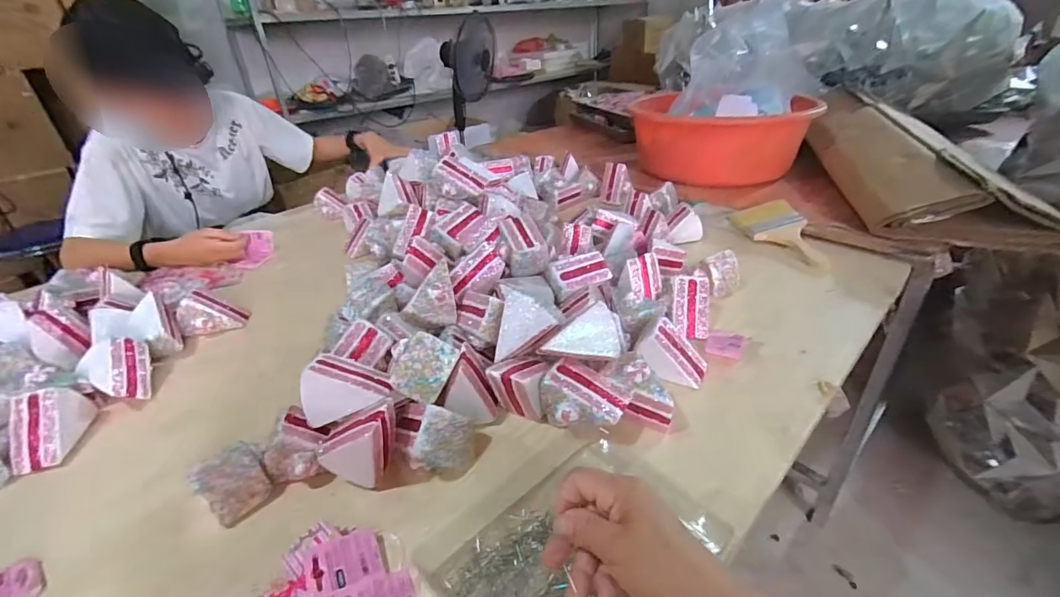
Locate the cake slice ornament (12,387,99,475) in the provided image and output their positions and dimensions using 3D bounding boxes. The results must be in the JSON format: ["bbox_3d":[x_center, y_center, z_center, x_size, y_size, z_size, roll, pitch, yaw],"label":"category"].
[{"bbox_3d":[-0.516,0.135,0.501,0.047,0.059,0.082,-9,32,-10],"label":"cake slice ornament"}]

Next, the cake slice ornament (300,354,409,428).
[{"bbox_3d":[-0.188,0.102,0.492,0.088,0.061,0.049,17,10,-2],"label":"cake slice ornament"}]

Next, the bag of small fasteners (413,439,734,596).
[{"bbox_3d":[0.041,0.211,0.405,0.216,0.022,0.185,-27,39,-34],"label":"bag of small fasteners"}]

